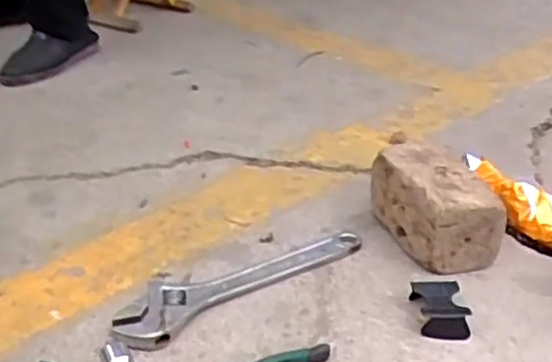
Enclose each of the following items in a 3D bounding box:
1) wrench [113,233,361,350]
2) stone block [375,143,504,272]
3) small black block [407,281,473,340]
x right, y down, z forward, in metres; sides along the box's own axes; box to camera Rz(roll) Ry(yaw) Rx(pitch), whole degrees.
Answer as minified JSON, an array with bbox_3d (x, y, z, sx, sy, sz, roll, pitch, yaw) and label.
[{"bbox_3d":[-0.045,0.121,0.882,0.352,0.014,0.083,-20,32,-31],"label":"wrench"},{"bbox_3d":[0.220,0.037,0.969,0.106,0.114,0.185,-13,33,-21],"label":"stone block"},{"bbox_3d":[0.200,0.156,0.829,0.062,0.035,0.076,-4,31,-8],"label":"small black block"}]

